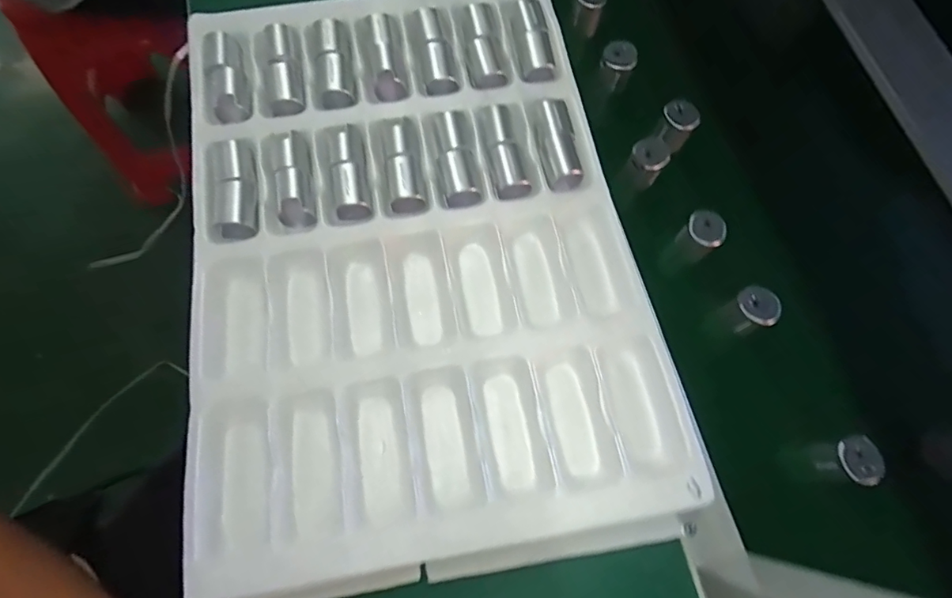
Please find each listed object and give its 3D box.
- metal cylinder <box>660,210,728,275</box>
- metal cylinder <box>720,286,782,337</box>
[{"bbox_3d":[0.183,-0.046,0.422,0.030,0.058,0.034,41,75,12],"label":"metal cylinder"},{"bbox_3d":[0.216,0.009,0.390,0.028,0.032,0.031,-29,74,-10],"label":"metal cylinder"}]

